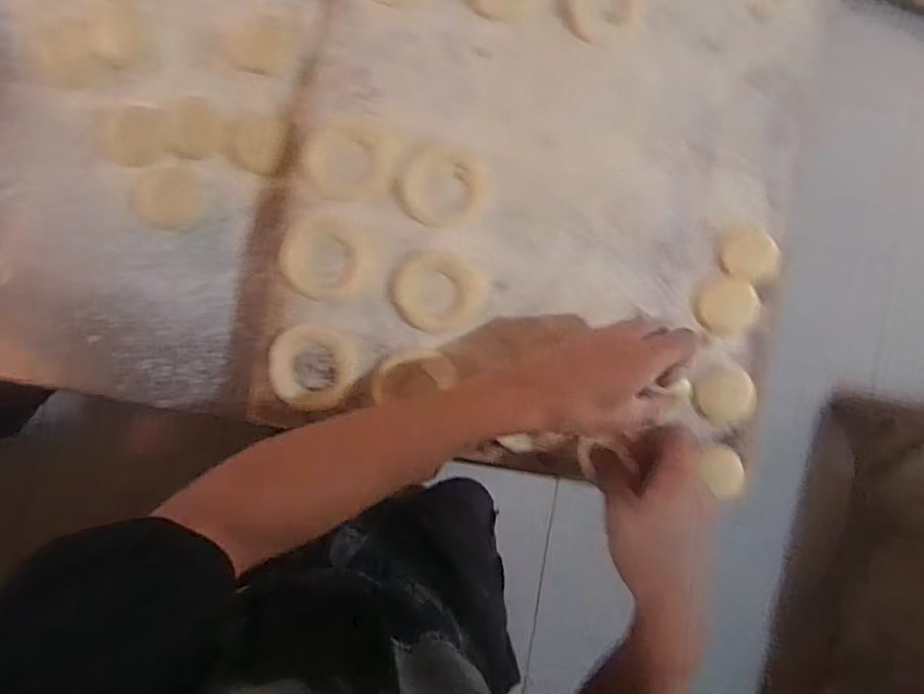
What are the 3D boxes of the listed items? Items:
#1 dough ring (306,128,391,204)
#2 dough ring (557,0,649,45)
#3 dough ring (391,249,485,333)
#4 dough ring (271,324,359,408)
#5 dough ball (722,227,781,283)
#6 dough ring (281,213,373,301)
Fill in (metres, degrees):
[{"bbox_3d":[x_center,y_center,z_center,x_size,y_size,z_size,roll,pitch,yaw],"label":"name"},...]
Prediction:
[{"bbox_3d":[-0.090,-0.144,0.471,0.065,0.006,0.057,6,90,-6],"label":"dough ring"},{"bbox_3d":[0.117,-0.285,0.490,0.072,0.008,0.066,0,90,-6],"label":"dough ring"},{"bbox_3d":[-0.020,-0.045,0.480,0.071,0.008,0.063,6,89,-6],"label":"dough ring"},{"bbox_3d":[-0.117,0.017,0.468,0.065,0.011,0.065,0,90,-6],"label":"dough ring"},{"bbox_3d":[0.244,-0.077,0.502,0.045,0.008,0.043,0,90,-6],"label":"dough ball"},{"bbox_3d":[-0.107,-0.071,0.469,0.068,0.008,0.066,0,90,-6],"label":"dough ring"}]

